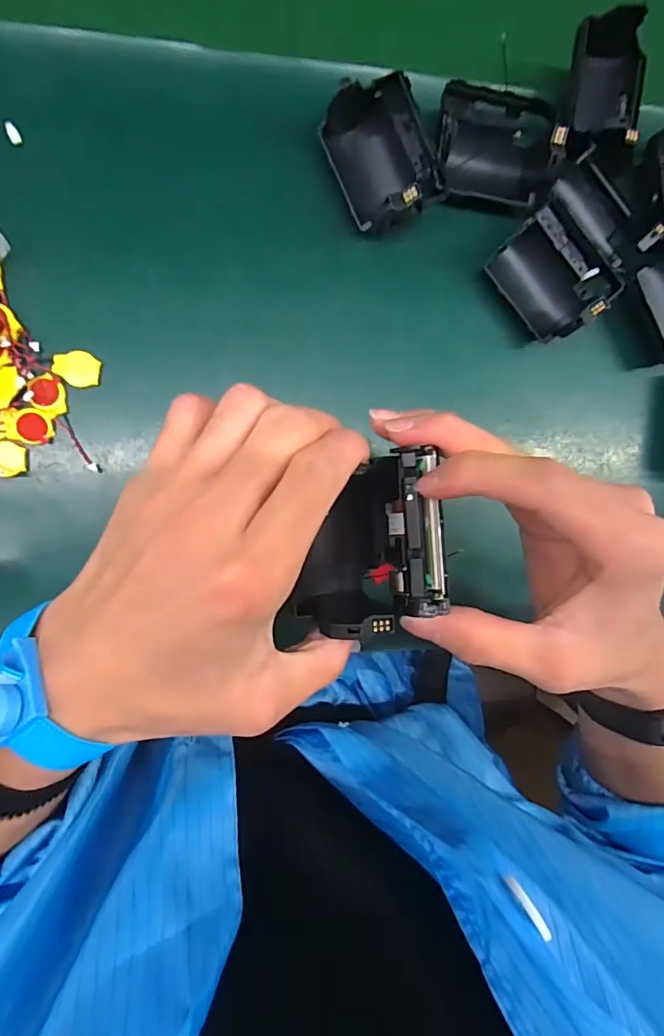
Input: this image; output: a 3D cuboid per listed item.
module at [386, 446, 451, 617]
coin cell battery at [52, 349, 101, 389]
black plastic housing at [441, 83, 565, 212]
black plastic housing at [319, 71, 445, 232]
[{"bbox_3d":[0.034,0.005,0.208,0.018,0.019,0.065,-3,88,-9],"label":"module"},{"bbox_3d":[-0.146,-0.086,0.292,0.025,0.004,0.020,9,92,-9],"label":"coin cell battery"},{"bbox_3d":[0.098,-0.221,0.308,0.072,0.034,0.058,6,92,-9],"label":"black plastic housing"},{"bbox_3d":[0.030,-0.211,0.297,0.054,0.037,0.073,-26,97,-7],"label":"black plastic housing"}]

